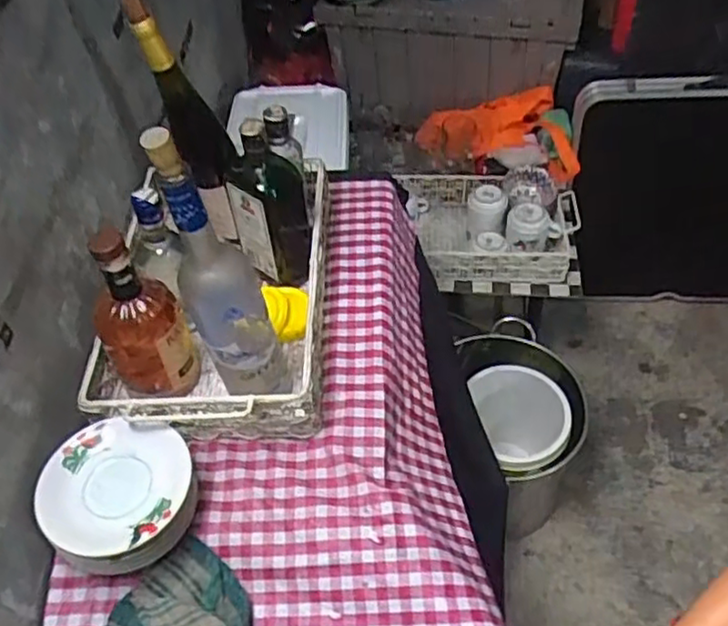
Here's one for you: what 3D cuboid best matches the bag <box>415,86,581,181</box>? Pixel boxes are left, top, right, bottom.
[{"bbox_3d":[0.303,-0.416,1.570,0.361,0.112,0.201,0,49,4],"label":"bag"}]

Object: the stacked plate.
[{"bbox_3d":[-0.245,0.191,0.702,0.144,0.081,0.139,-2,49,3],"label":"stacked plate"}]

